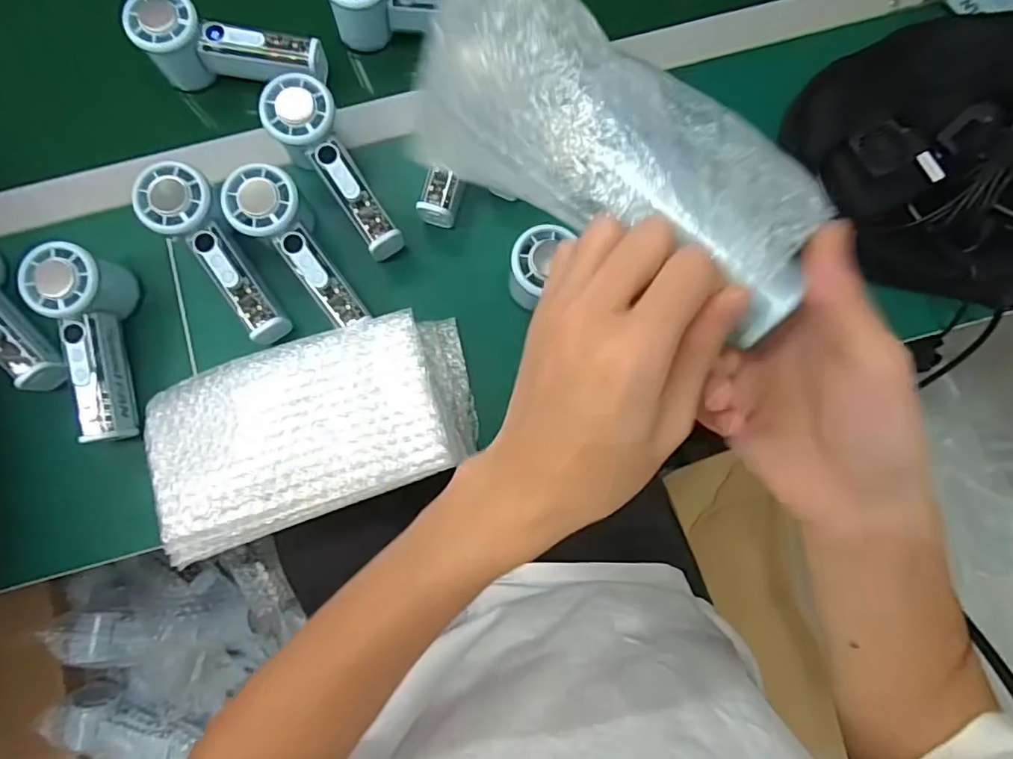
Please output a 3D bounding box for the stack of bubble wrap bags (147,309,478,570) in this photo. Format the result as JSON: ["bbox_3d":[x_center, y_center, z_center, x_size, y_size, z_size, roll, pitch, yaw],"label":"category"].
[{"bbox_3d":[-0.147,0.037,0.430,0.241,0.051,0.128,-20,82,-3],"label":"stack of bubble wrap bags"}]

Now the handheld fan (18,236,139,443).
[{"bbox_3d":[-0.332,-0.029,0.441,0.052,0.063,0.154,-8,95,-1],"label":"handheld fan"}]

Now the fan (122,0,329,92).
[{"bbox_3d":[-0.236,-0.291,0.474,0.148,0.058,0.054,3,81,0],"label":"fan"}]

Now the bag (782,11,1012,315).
[{"bbox_3d":[0.392,-0.193,0.449,0.229,0.094,0.264,-36,83,-5],"label":"bag"}]

